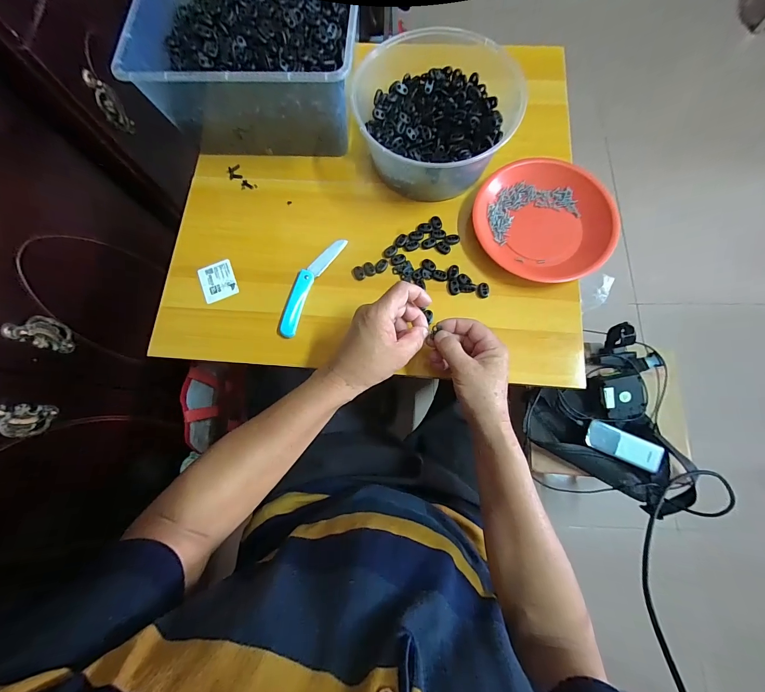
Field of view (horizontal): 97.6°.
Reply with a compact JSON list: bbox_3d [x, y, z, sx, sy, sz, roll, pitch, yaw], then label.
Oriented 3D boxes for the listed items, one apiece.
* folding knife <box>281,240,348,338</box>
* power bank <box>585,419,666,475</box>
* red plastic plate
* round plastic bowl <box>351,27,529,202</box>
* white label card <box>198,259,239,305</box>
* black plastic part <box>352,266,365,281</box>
[{"bbox_3d":[-0.105,-0.089,0.479,0.035,0.011,0.164,24,78,7],"label":"folding knife"},{"bbox_3d":[0.451,0.188,0.631,0.130,0.021,0.052,24,78,7],"label":"power bank"},{"bbox_3d":[0.228,-0.179,0.481,0.186,0.030,0.179,0,76,2],"label":"red plastic plate"},{"bbox_3d":[0.078,-0.330,0.481,0.201,0.088,0.205,0,76,2],"label":"round plastic bowl"},{"bbox_3d":[-0.242,-0.095,0.494,0.048,0.005,0.059,-23,76,-4],"label":"white label card"},{"bbox_3d":[-0.034,-0.105,0.484,0.017,0.005,0.021,-29,77,-5],"label":"black plastic part"}]

